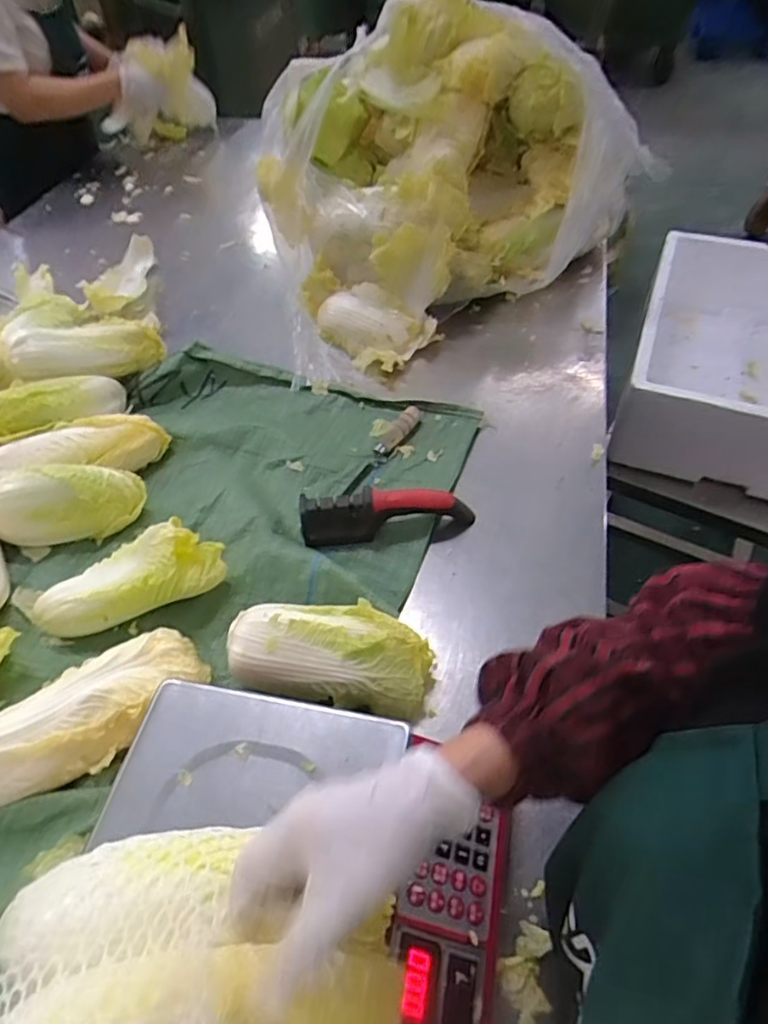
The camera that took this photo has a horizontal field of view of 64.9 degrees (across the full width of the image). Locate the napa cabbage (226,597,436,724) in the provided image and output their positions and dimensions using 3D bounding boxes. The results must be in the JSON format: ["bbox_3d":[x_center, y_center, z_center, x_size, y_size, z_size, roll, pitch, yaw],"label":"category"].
[{"bbox_3d":[-0.057,0.140,0.600,0.188,0.078,0.096,6,52,8],"label":"napa cabbage"}]

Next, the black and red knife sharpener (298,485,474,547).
[{"bbox_3d":[0.004,0.001,0.722,0.202,0.056,0.035,-6,51,-1],"label":"black and red knife sharpener"}]

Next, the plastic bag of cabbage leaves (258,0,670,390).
[{"bbox_3d":[0.041,-0.565,0.997,0.610,0.330,0.469,-30,55,-19],"label":"plastic bag of cabbage leaves"}]

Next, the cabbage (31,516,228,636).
[{"bbox_3d":[-0.278,0.067,0.651,0.200,0.063,0.082,-16,52,-9],"label":"cabbage"}]

